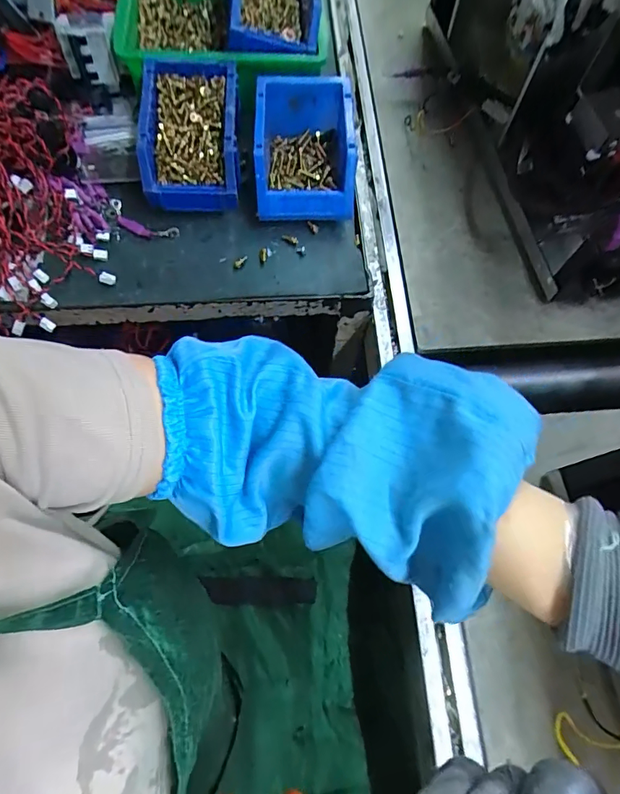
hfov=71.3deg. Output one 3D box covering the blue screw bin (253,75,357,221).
[{"bbox_3d":[-0.006,-0.289,0.518,0.113,0.078,0.156,-1,70,-1],"label":"blue screw bin"}]

